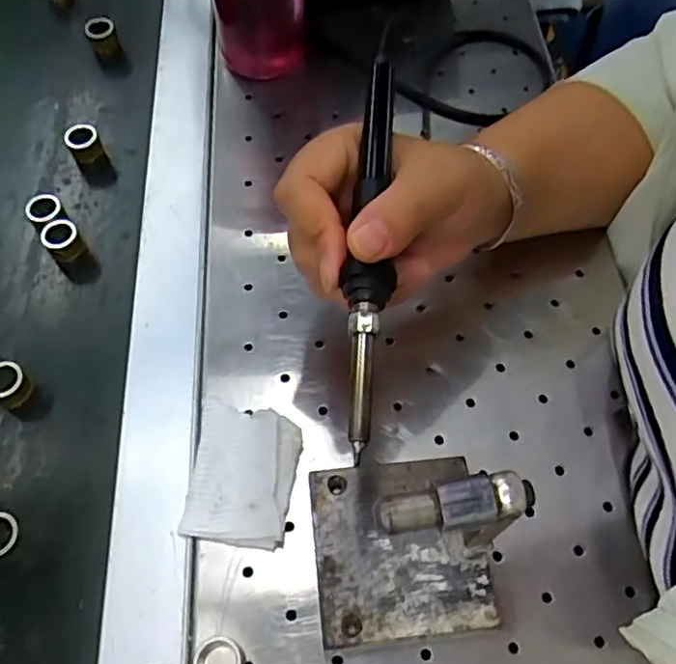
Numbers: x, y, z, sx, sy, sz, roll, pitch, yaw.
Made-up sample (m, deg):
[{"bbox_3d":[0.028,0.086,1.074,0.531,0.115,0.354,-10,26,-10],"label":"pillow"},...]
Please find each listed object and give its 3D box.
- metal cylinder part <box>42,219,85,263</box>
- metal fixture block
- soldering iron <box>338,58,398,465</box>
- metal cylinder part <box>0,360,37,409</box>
[{"bbox_3d":[-0.163,-0.052,0.390,0.020,0.021,0.022,0,61,0],"label":"metal cylinder part"},{"bbox_3d":[0.028,0.081,0.270,0.075,0.100,0.076,-6,61,-4],"label":"metal fixture block"},{"bbox_3d":[0.013,-0.037,0.263,0.016,0.018,0.170,4,69,2],"label":"soldering iron"},{"bbox_3d":[-0.173,0.029,0.345,0.023,0.023,0.021,0,61,0],"label":"metal cylinder part"}]

